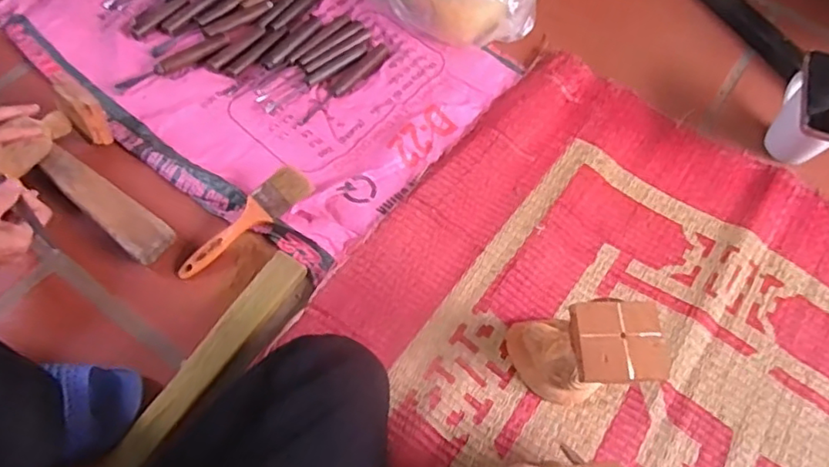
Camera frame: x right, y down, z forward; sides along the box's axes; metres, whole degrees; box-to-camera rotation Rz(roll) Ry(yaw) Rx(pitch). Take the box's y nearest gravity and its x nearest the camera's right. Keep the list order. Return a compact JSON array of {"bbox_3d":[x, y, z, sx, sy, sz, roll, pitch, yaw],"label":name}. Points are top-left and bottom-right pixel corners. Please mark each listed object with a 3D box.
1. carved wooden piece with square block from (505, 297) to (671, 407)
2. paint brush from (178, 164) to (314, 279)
[{"bbox_3d":[0.167,0.117,0.590,0.103,0.168,0.096,-5,63,-7],"label":"carved wooden piece with square block"},{"bbox_3d":[-0.202,-0.012,0.696,0.180,0.010,0.045,-41,102,-10],"label":"paint brush"}]

